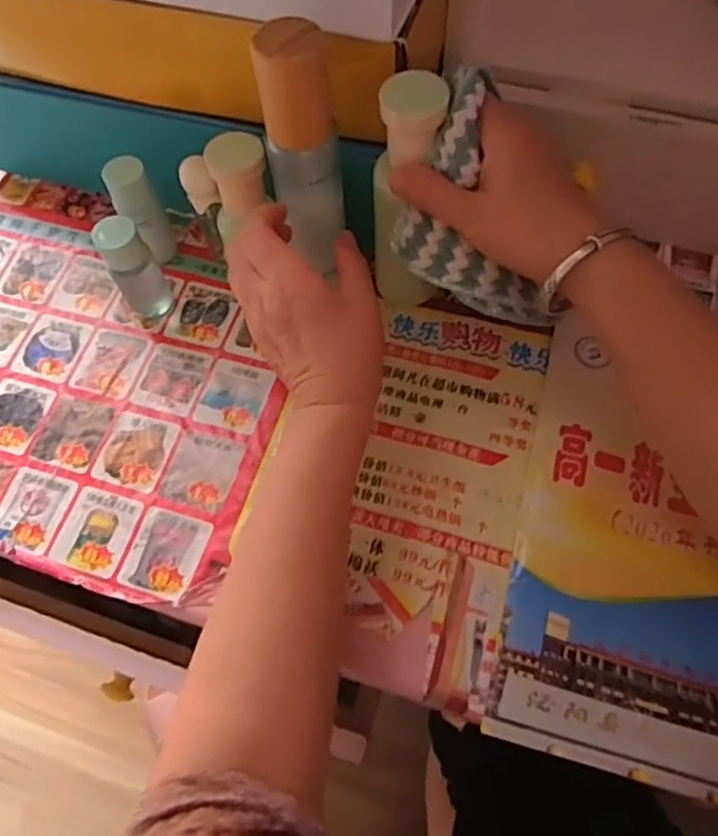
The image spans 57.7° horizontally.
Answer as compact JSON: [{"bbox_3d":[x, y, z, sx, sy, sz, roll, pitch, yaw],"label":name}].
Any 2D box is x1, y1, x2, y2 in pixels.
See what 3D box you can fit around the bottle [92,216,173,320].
[{"bbox_3d":[-0.141,-0.091,0.419,0.028,0.082,0.029,-30,67,-11],"label":"bottle"}]

